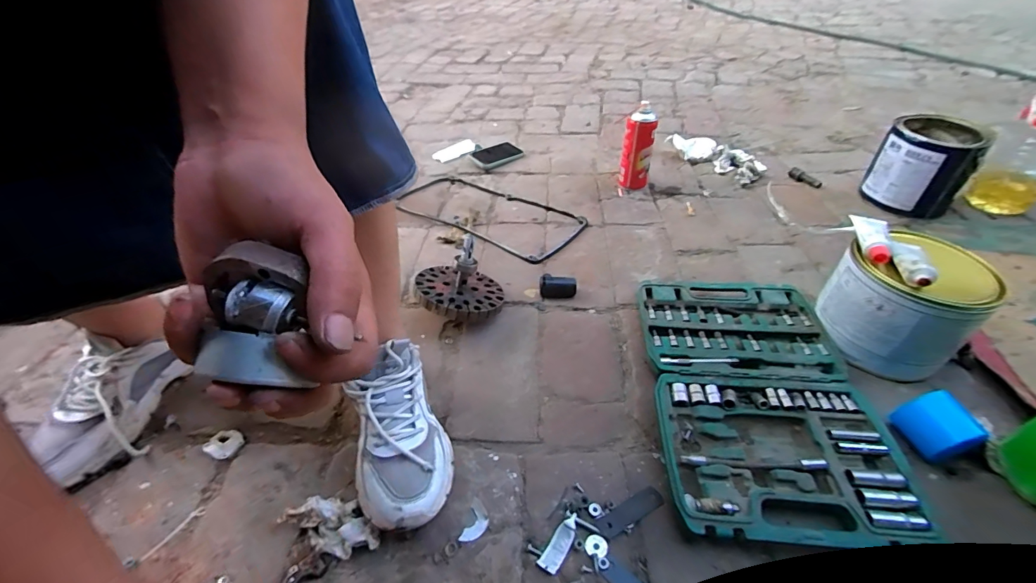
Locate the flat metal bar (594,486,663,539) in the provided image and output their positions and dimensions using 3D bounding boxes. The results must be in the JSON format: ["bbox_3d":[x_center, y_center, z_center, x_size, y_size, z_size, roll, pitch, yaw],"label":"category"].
[{"bbox_3d":[0.118,0.233,0.464,0.078,0.004,0.022,-21,45,-21],"label":"flat metal bar"}]

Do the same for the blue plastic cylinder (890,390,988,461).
[{"bbox_3d":[0.470,0.148,0.494,0.045,0.052,0.063,-7,42,-6],"label":"blue plastic cylinder"}]

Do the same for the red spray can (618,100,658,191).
[{"bbox_3d":[0.259,-0.302,0.958,0.066,0.172,0.070,7,42,11],"label":"red spray can"}]

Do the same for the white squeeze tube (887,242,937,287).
[{"bbox_3d":[0.477,-0.039,0.532,0.029,0.027,0.091,13,43,16],"label":"white squeeze tube"}]

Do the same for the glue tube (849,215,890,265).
[{"bbox_3d":[0.467,-0.075,0.577,0.036,0.019,0.107,14,44,17],"label":"glue tube"}]

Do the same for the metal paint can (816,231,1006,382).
[{"bbox_3d":[0.497,0.016,0.568,0.132,0.117,0.146,-11,42,-11],"label":"metal paint can"}]

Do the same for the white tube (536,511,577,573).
[{"bbox_3d":[0.044,0.254,0.443,0.020,0.007,0.058,27,49,29],"label":"white tube"}]

